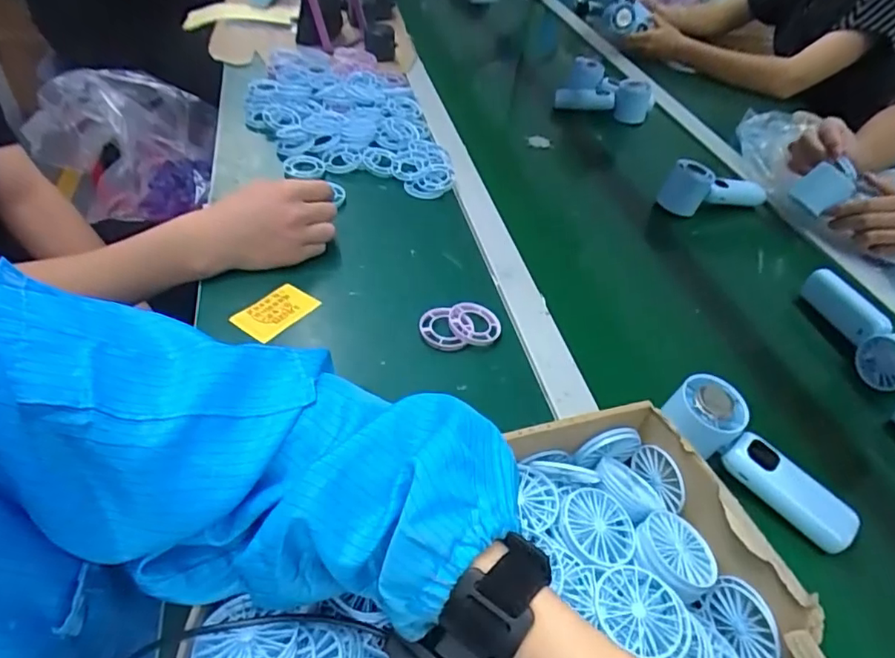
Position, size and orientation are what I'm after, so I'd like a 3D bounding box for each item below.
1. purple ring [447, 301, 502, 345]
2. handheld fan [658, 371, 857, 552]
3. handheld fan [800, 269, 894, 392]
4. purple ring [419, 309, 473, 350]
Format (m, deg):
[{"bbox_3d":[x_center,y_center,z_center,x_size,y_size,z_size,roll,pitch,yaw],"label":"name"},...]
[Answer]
[{"bbox_3d":[0.027,-0.005,0.546,0.051,0.013,0.048,4,46,-4],"label":"purple ring"},{"bbox_3d":[0.245,0.104,0.441,0.050,0.045,0.153,-25,55,-28],"label":"handheld fan"},{"bbox_3d":[0.443,-0.007,0.592,0.061,0.045,0.156,-5,47,-12],"label":"handheld fan"},{"bbox_3d":[-0.001,-0.001,0.544,0.051,0.008,0.044,9,46,1],"label":"purple ring"}]

